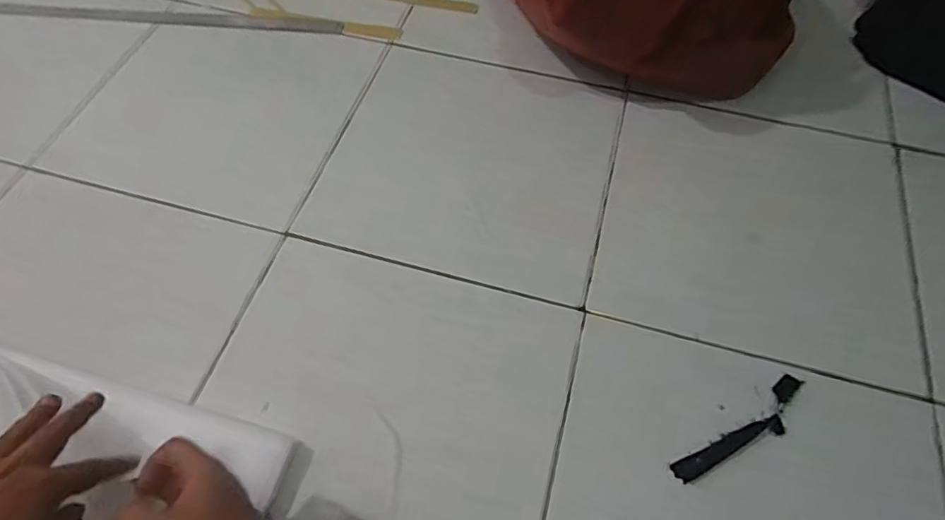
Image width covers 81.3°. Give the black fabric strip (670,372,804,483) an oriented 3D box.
[{"bbox_3d":[0.298,0.186,0.598,0.188,0.007,0.039,-28,64,-16],"label":"black fabric strip"}]

